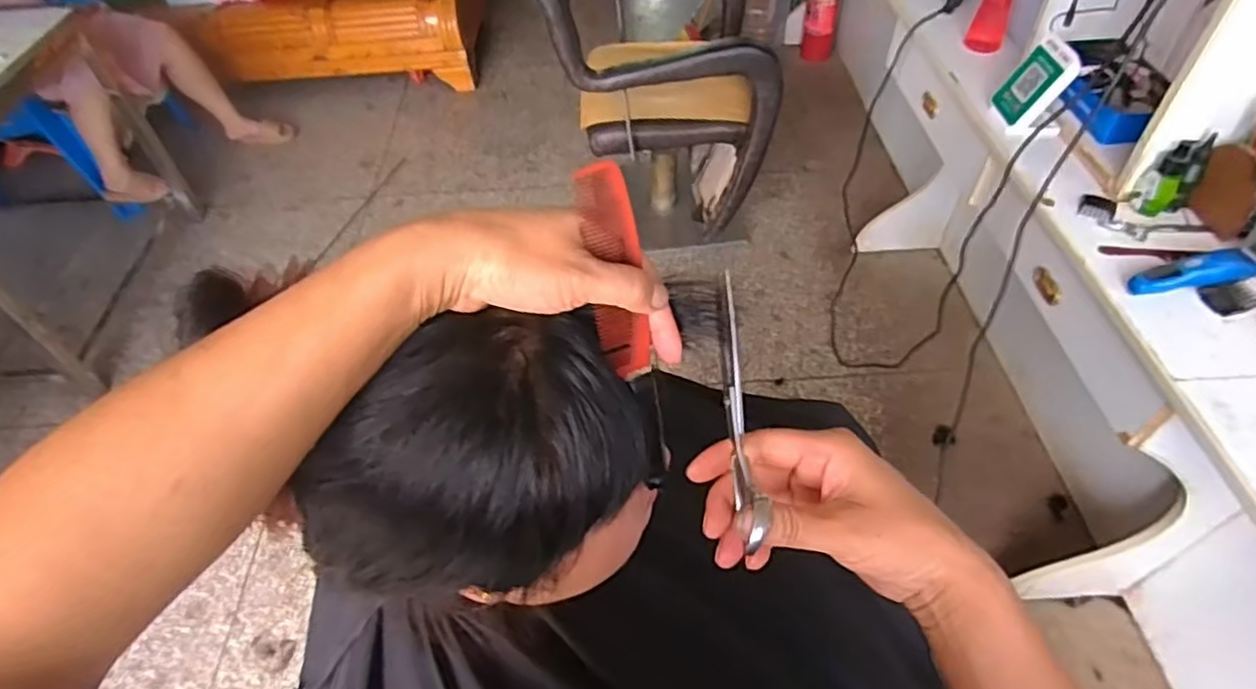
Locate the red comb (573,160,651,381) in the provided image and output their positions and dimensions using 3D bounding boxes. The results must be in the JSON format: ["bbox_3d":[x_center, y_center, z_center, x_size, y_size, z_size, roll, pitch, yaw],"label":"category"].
[{"bbox_3d":[-0.005,-0.031,0.320,0.026,0.111,0.008,-10,32,-5],"label":"red comb"}]

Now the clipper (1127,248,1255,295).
[{"bbox_3d":[0.758,-0.099,0.904,0.159,0.032,0.050,-3,50,1],"label":"clipper"}]

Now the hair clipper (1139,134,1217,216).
[{"bbox_3d":[0.795,-0.243,0.978,0.067,0.107,0.043,-12,50,-8],"label":"hair clipper"}]

